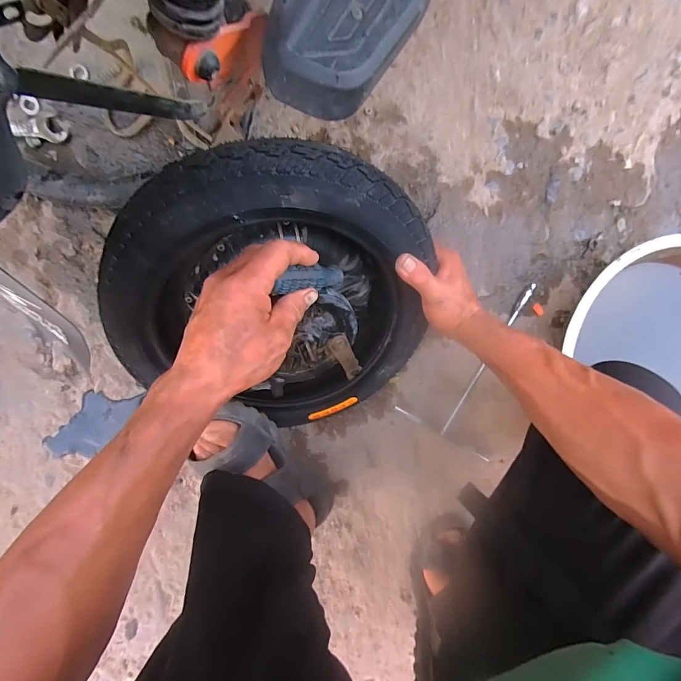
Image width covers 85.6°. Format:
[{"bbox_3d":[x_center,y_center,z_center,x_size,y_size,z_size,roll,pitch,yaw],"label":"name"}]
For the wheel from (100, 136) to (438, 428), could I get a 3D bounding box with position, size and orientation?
[{"bbox_3d":[-0.054,-0.038,0.404,0.327,0.085,0.344,-40,129,18],"label":"wheel"}]

